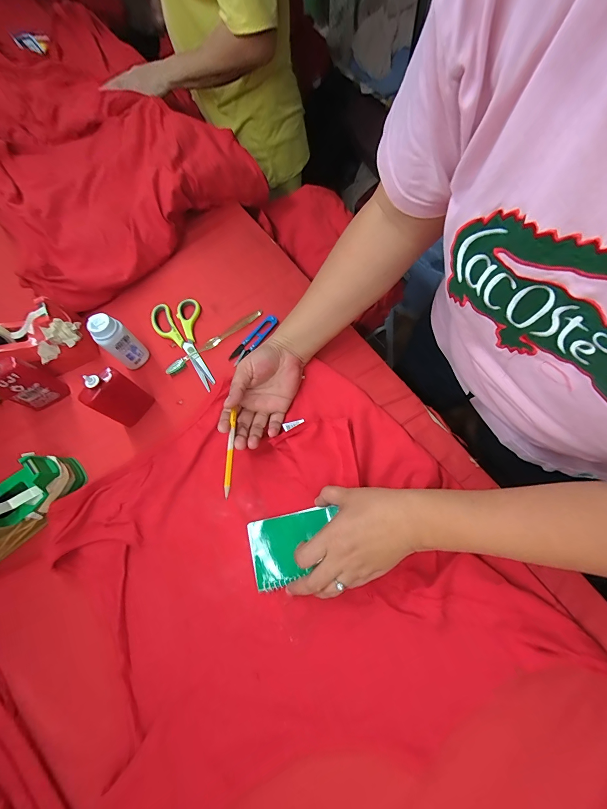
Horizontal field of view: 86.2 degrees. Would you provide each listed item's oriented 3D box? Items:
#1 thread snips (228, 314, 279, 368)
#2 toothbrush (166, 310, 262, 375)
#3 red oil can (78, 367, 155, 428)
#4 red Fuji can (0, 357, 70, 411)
[{"bbox_3d":[-0.082,-0.109,0.529,0.023,0.009,0.104,37,74,14],"label":"thread snips"},{"bbox_3d":[-0.143,-0.105,0.526,0.179,0.011,0.016,-38,72,-13],"label":"toothbrush"},{"bbox_3d":[-0.250,-0.007,0.445,0.031,0.112,0.056,31,78,16],"label":"red oil can"},{"bbox_3d":[-0.398,-0.030,0.459,0.029,0.108,0.057,31,78,16],"label":"red Fuji can"}]

